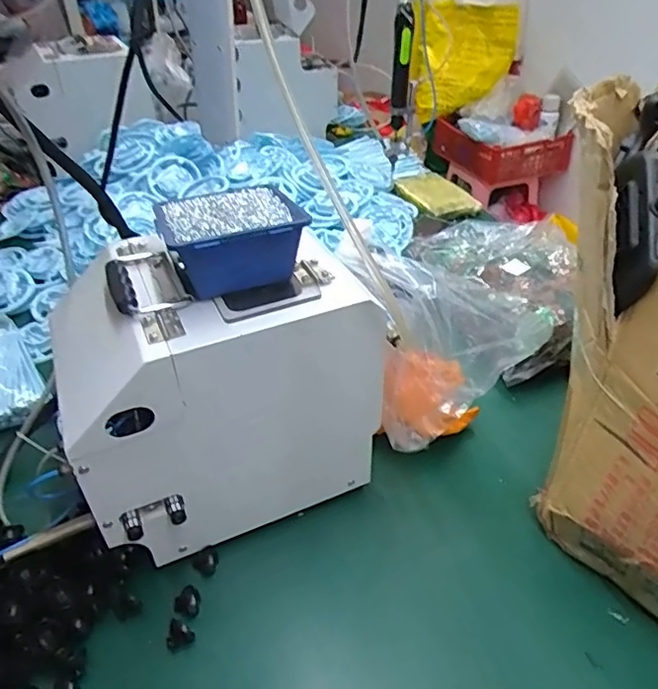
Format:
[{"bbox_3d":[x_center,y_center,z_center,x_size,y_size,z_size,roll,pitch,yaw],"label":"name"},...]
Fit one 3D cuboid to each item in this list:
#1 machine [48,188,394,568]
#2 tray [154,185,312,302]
[{"bbox_3d":[-0.128,0.028,0.594,0.295,0.342,0.219,-21,42,-22],"label":"machine"},{"bbox_3d":[-0.090,-0.098,0.515,0.120,0.063,0.130,-16,41,-17],"label":"tray"}]

